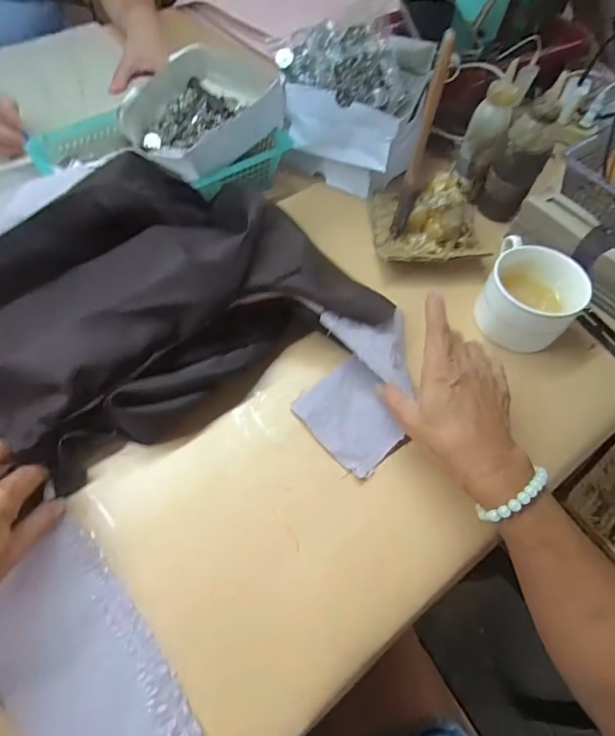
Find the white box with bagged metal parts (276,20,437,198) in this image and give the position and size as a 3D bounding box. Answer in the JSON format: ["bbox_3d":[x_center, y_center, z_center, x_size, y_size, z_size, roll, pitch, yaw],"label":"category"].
[{"bbox_3d":[0.052,-0.286,0.485,0.164,0.134,0.112,10,62,3],"label":"white box with bagged metal parts"}]

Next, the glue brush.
[{"bbox_3d":[0.112,-0.218,0.419,0.016,0.176,0.018,14,35,5],"label":"glue brush"}]

